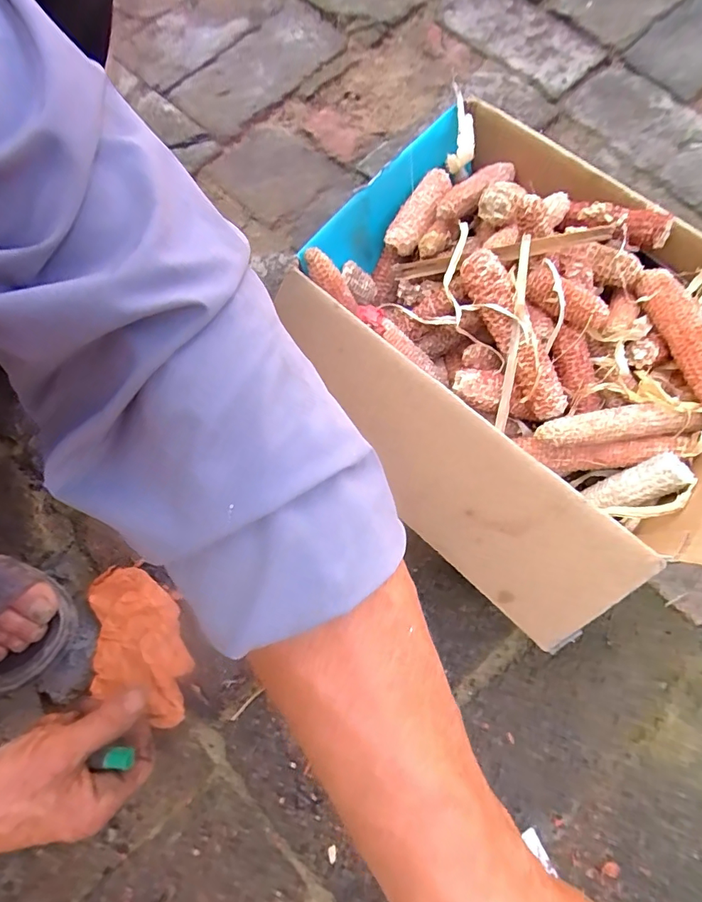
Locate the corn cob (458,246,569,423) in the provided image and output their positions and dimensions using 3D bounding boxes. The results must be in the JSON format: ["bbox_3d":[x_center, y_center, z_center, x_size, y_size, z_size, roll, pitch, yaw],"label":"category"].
[{"bbox_3d":[0.124,-0.087,0.355,0.025,0.025,0.135,-30,94,-6],"label":"corn cob"}]

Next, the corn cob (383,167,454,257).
[{"bbox_3d":[0.060,-0.205,0.398,0.030,0.026,0.075,29,78,11],"label":"corn cob"}]

